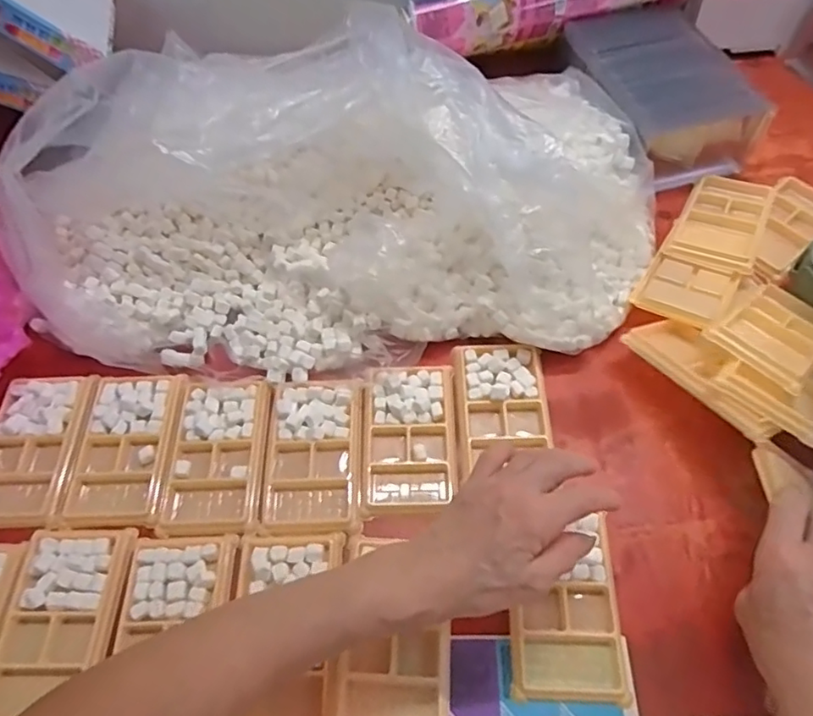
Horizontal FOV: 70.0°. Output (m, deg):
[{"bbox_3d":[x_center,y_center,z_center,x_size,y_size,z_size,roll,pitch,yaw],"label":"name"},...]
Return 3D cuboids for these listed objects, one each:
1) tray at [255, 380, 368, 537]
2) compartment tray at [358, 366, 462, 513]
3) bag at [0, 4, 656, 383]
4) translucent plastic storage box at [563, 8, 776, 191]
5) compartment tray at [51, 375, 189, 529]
[{"bbox_3d":[-0.076,0.082,0.492,0.082,0.021,0.132,0,59,3],"label":"tray"},{"bbox_3d":[0.002,0.067,0.493,0.078,0.020,0.125,-3,59,1],"label":"compartment tray"},{"bbox_3d":[-0.058,-0.154,0.529,0.594,0.161,0.301,-3,59,1],"label":"bag"},{"bbox_3d":[0.282,-0.302,0.666,0.149,0.081,0.216,-16,60,-7],"label":"translucent plastic storage box"},{"bbox_3d":[-0.238,0.076,0.499,0.085,0.016,0.136,0,59,3],"label":"compartment tray"}]

